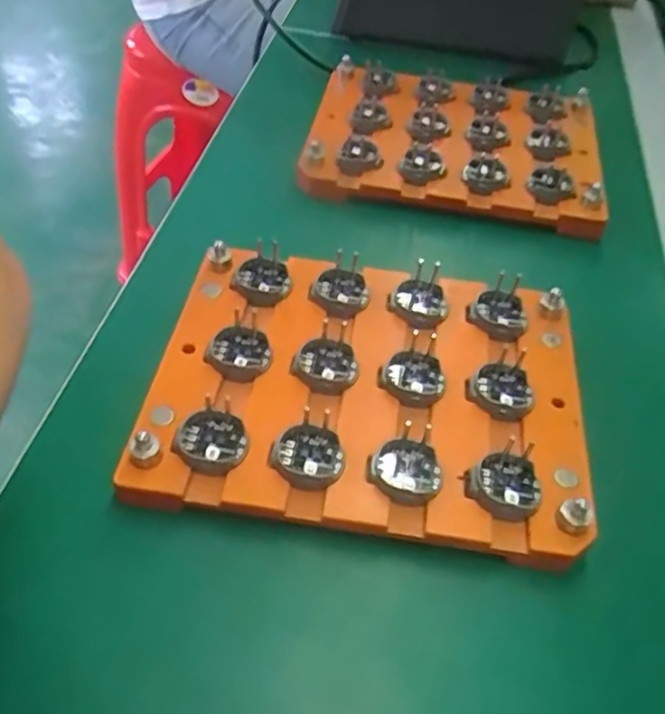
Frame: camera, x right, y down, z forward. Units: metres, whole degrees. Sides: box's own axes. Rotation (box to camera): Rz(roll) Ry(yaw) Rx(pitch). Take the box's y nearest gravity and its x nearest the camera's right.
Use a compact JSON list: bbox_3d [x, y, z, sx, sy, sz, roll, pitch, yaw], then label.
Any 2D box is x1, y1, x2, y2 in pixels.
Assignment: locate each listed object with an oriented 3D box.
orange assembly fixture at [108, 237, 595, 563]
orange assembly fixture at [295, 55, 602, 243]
[{"bbox_3d":[0.017,0.014,0.310,0.184,0.031,0.141,9,49,1],"label":"orange assembly fixture"},{"bbox_3d":[0.083,-0.147,0.461,0.189,0.030,0.144,10,49,1],"label":"orange assembly fixture"}]

